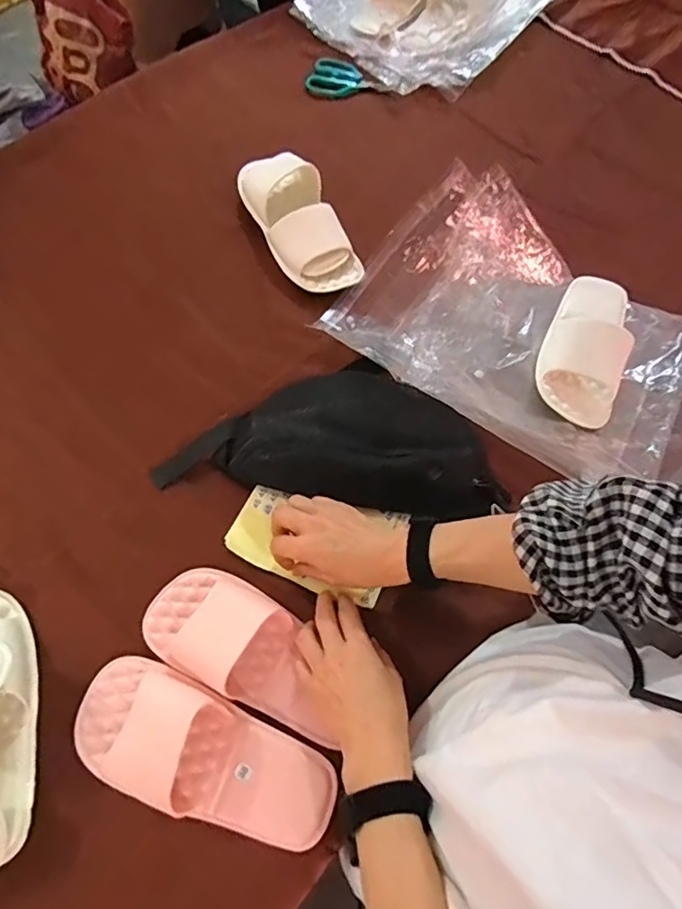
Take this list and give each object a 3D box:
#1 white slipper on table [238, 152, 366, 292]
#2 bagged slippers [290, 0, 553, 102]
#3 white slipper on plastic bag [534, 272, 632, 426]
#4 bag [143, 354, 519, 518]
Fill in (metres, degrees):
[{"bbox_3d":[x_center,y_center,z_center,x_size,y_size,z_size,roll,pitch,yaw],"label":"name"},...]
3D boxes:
[{"bbox_3d":[-0.059,-0.320,0.734,0.099,0.052,0.238,-24,69,-12],"label":"white slipper on table"},{"bbox_3d":[0.152,-0.816,0.964,0.336,0.056,0.407,36,70,13],"label":"bagged slippers"},{"bbox_3d":[0.310,-0.148,0.668,0.101,0.046,0.231,22,67,8],"label":"white slipper on plastic bag"},{"bbox_3d":[-0.006,-0.022,0.600,0.370,0.052,0.158,7,66,1],"label":"bag"}]

